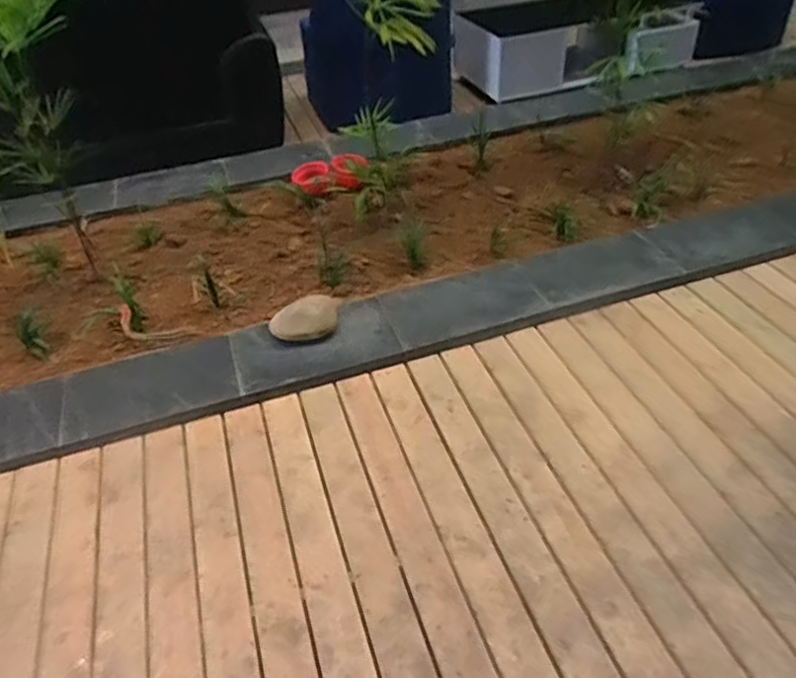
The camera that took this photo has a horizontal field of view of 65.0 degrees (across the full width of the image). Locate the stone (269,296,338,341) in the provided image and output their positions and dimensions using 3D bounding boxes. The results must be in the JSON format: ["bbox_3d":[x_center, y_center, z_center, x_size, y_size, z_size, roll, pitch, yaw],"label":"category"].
[{"bbox_3d":[-0.288,-0.066,1.908,0.209,0.099,0.102,-9,42,-4],"label":"stone"}]

